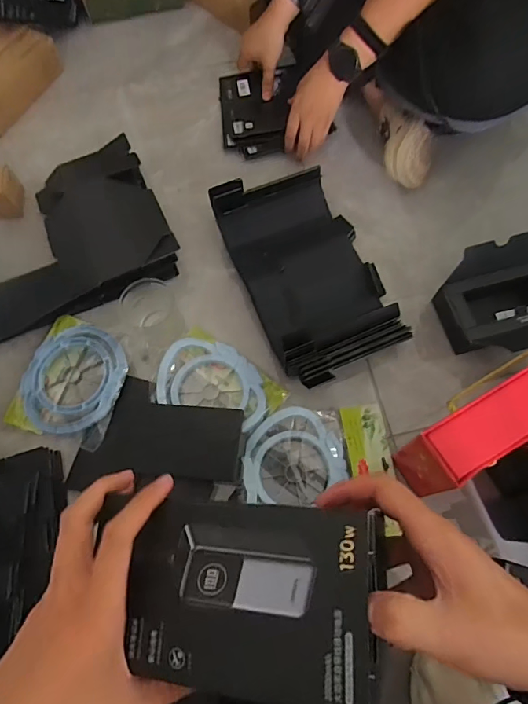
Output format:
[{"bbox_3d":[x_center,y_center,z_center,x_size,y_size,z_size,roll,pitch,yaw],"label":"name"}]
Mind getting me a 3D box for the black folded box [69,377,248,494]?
[{"bbox_3d":[-0.152,0.107,0.626,0.240,0.029,0.140,-3,70,0],"label":"black folded box"}]

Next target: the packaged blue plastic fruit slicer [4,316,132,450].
[{"bbox_3d":[-0.280,0.040,0.673,0.159,0.031,0.183,16,71,7],"label":"packaged blue plastic fruit slicer"}]

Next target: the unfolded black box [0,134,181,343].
[{"bbox_3d":[-0.326,-0.187,0.739,0.323,0.056,0.275,-22,71,-7],"label":"unfolded black box"}]

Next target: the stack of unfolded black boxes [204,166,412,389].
[{"bbox_3d":[0.069,-0.120,0.693,0.201,0.106,0.327,-20,71,-6],"label":"stack of unfolded black boxes"}]

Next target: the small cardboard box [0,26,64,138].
[{"bbox_3d":[-0.510,-0.536,0.875,0.123,0.087,0.218,27,73,11],"label":"small cardboard box"}]

